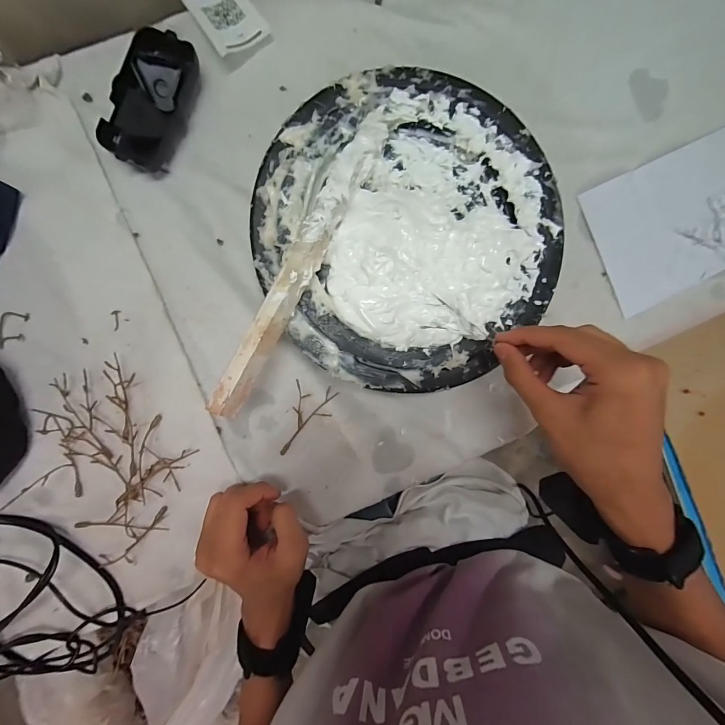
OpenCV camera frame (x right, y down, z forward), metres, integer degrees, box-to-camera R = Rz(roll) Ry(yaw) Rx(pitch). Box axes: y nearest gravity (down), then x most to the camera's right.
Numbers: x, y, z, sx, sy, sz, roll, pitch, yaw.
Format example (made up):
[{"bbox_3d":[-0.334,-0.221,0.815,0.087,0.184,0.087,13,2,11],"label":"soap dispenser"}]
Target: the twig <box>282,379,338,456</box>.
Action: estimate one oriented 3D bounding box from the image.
[{"bbox_3d":[-0.051,0.058,0.328,0.040,0.018,0.076,13,92,-8],"label":"twig"}]

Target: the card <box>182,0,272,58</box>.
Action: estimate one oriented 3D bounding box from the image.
[{"bbox_3d":[-0.124,-0.313,0.304,0.051,0.007,0.084,-33,81,-9],"label":"card"}]

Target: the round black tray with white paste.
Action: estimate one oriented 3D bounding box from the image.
[{"bbox_3d":[0.043,-0.111,0.312,0.263,0.052,0.260,-2,94,-7],"label":"round black tray with white paste"}]

